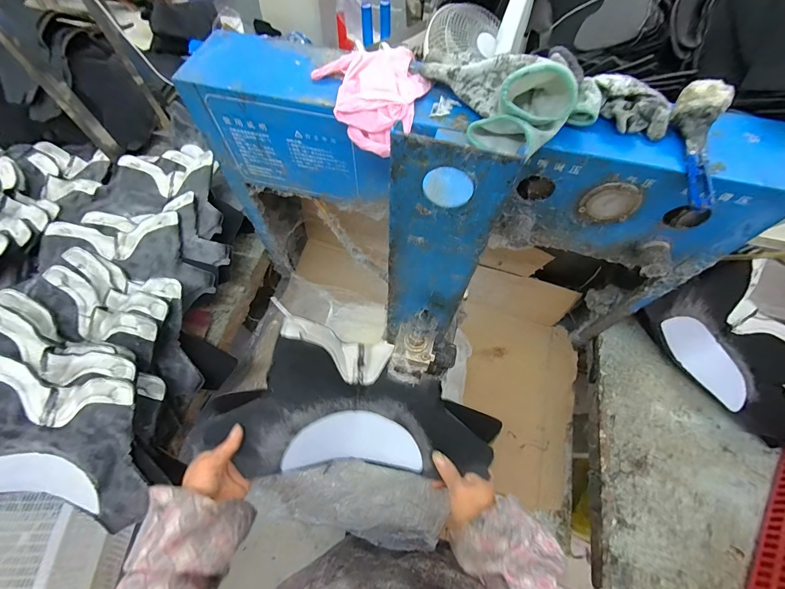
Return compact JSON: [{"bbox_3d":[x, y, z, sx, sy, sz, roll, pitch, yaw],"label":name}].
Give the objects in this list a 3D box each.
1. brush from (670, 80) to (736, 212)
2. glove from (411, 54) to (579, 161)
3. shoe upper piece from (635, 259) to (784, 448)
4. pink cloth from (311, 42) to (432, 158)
[{"bbox_3d":[0.298,-0.143,0.323,0.032,0.026,0.129,7,83,3],"label":"brush"},{"bbox_3d":[0.098,-0.217,0.338,0.089,0.065,0.180,-29,68,-14],"label":"glove"},{"bbox_3d":[0.591,0.080,0.574,0.299,0.155,0.184,42,70,18],"label":"shoe upper piece"},{"bbox_3d":[-0.010,-0.217,0.370,0.117,0.036,0.140,-22,66,-11],"label":"pink cloth"}]

